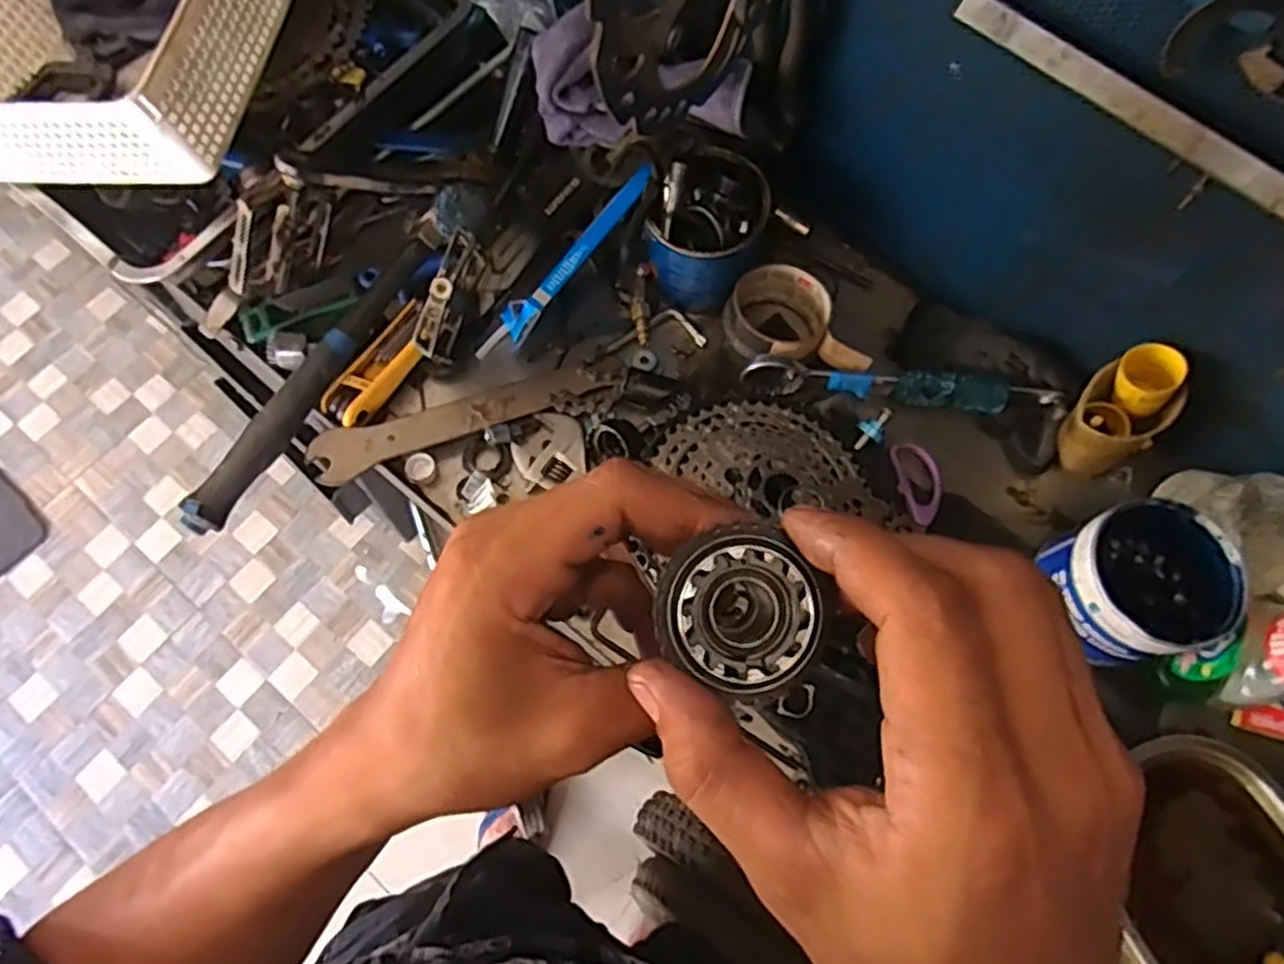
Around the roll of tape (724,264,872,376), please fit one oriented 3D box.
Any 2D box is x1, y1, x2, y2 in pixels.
[{"bbox_3d":[0.131,-0.135,0.659,0.121,0.048,0.091,8,70,3],"label":"roll of tape"}]

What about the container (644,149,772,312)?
[{"bbox_3d":[0.055,-0.214,0.657,0.094,0.099,0.098,15,71,6],"label":"container"}]

